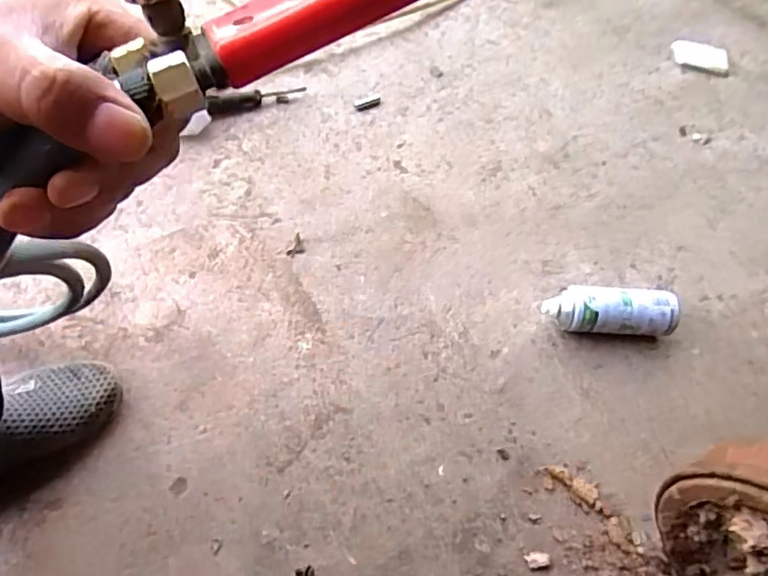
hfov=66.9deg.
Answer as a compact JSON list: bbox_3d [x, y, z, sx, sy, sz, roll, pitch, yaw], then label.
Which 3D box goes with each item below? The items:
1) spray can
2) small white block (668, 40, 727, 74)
[{"bbox_3d":[0.328,0.038,0.850,0.191,0.067,0.066,5,61,-1],"label":"spray can"},{"bbox_3d":[0.645,-0.476,1.186,0.111,0.012,0.071,13,61,4],"label":"small white block"}]

